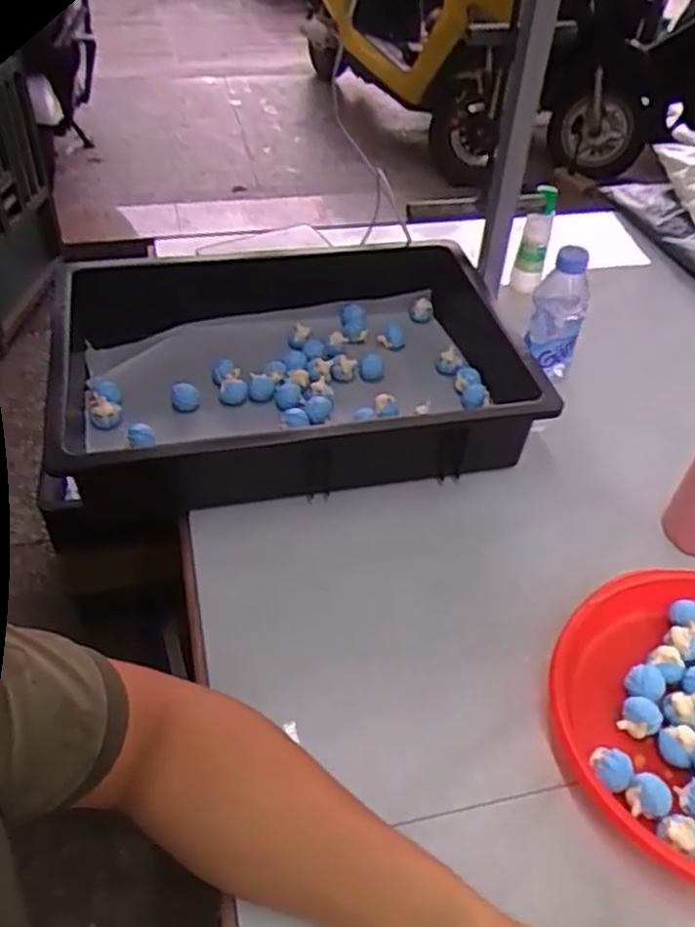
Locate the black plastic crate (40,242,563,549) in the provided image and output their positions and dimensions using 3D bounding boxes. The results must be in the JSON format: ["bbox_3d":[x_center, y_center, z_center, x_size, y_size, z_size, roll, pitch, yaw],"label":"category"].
[{"bbox_3d":[-0.040,-0.092,0.771,0.480,0.106,0.314,-5,45,-9],"label":"black plastic crate"}]

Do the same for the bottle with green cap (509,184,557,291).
[{"bbox_3d":[0.236,-0.281,0.935,0.035,0.142,0.038,13,45,9],"label":"bottle with green cap"}]

